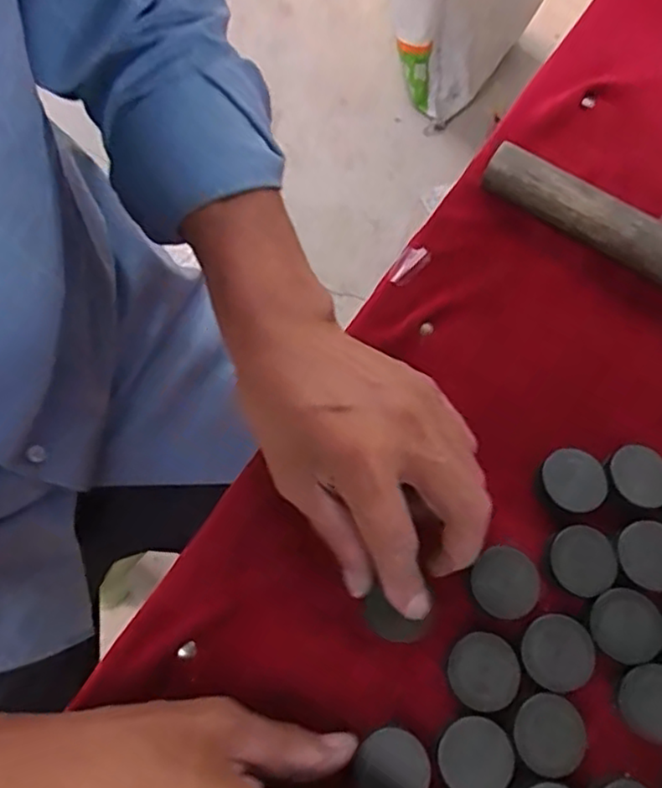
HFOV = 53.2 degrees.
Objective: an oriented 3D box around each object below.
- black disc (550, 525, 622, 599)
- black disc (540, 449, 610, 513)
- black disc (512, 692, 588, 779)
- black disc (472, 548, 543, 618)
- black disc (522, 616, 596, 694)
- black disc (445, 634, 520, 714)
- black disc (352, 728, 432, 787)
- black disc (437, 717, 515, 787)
[{"bbox_3d":[0.120,0.078,0.309,0.030,0.004,0.031,1,70,-1],"label":"black disc"},{"bbox_3d":[0.120,0.042,0.323,0.032,0.004,0.030,1,70,-1],"label":"black disc"},{"bbox_3d":[0.095,0.146,0.284,0.031,0.004,0.031,1,70,-1],"label":"black disc"},{"bbox_3d":[0.081,0.087,0.305,0.031,0.004,0.030,1,70,-1],"label":"black disc"},{"bbox_3d":[0.103,0.116,0.296,0.033,0.004,0.030,1,70,-1],"label":"black disc"},{"bbox_3d":[0.068,0.123,0.293,0.030,0.004,0.031,1,70,-1],"label":"black disc"},{"bbox_3d":[0.026,0.161,0.281,0.031,0.004,0.032,31,72,9],"label":"black disc"},{"bbox_3d":[0.062,0.155,0.281,0.031,0.004,0.031,1,70,-1],"label":"black disc"}]

